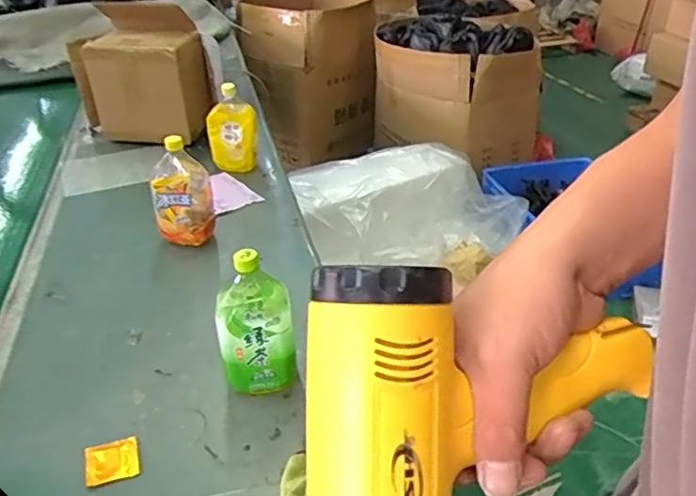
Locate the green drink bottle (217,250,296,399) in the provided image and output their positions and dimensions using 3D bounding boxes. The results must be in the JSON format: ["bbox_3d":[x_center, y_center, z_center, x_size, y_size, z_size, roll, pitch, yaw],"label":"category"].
[{"bbox_3d":[-0.124,0.097,0.816,0.092,0.207,0.080,-5,33,-8],"label":"green drink bottle"}]

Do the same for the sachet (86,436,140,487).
[{"bbox_3d":[-0.290,0.261,0.753,0.061,0.008,0.060,-13,35,-19],"label":"sachet"}]

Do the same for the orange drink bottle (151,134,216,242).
[{"bbox_3d":[-0.317,-0.103,1.168,0.109,0.206,0.071,-5,31,-5],"label":"orange drink bottle"}]

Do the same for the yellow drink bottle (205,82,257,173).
[{"bbox_3d":[-0.270,-0.274,1.432,0.115,0.189,0.075,-7,33,-9],"label":"yellow drink bottle"}]

